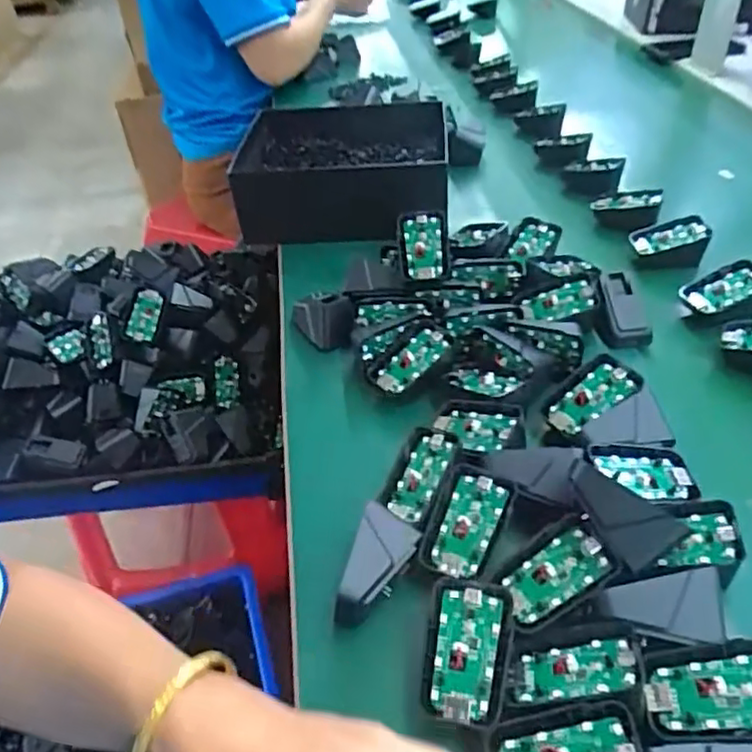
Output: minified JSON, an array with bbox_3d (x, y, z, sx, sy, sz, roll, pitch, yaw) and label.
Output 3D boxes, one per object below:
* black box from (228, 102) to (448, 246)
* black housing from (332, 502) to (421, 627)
[{"bbox_3d":[-0.035,-0.250,0.768,0.227,0.088,0.211,0,42,3],"label":"black box"},{"bbox_3d":[-0.003,0.112,0.377,0.033,0.026,0.068,18,60,21],"label":"black housing"}]

